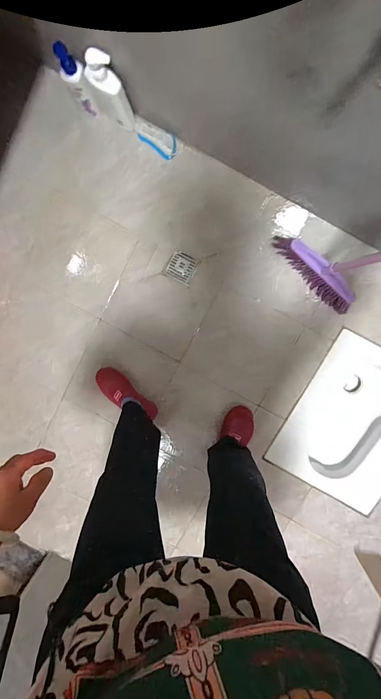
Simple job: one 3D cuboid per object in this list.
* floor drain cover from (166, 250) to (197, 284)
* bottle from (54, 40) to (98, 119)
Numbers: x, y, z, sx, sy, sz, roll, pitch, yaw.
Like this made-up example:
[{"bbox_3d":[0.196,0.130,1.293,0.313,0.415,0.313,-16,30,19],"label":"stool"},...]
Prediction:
[{"bbox_3d":[-0.029,-0.280,1.080,0.085,0.009,0.085,27,99,1],"label":"floor drain cover"},{"bbox_3d":[-0.312,-0.724,0.879,0.063,0.221,0.076,-33,94,8],"label":"bottle"}]

